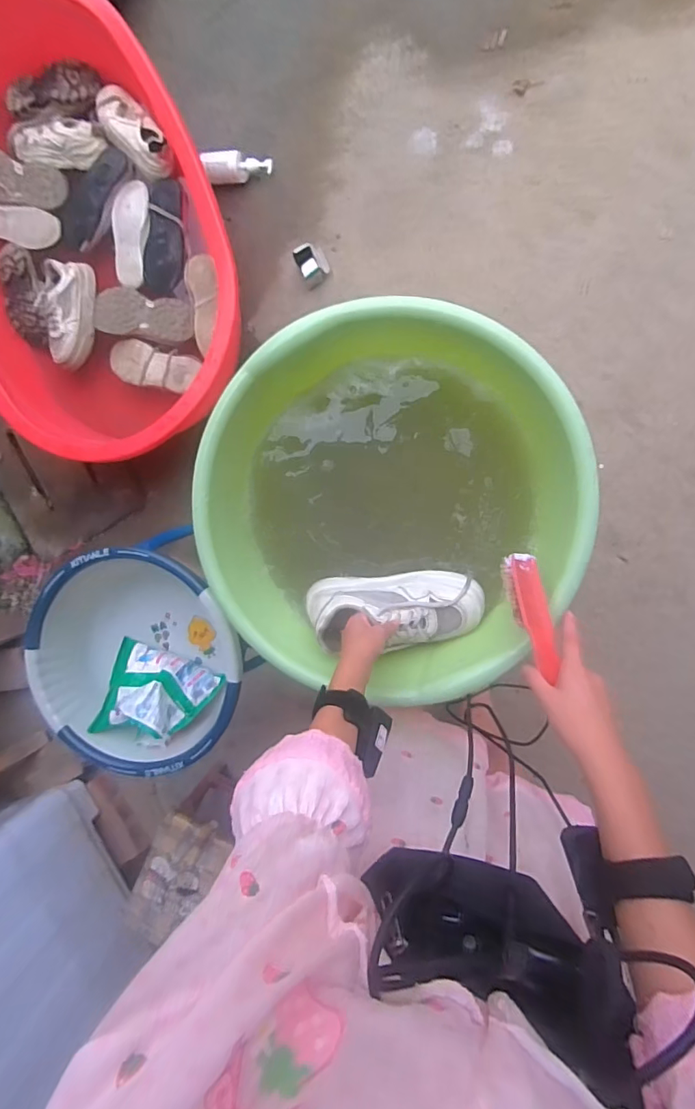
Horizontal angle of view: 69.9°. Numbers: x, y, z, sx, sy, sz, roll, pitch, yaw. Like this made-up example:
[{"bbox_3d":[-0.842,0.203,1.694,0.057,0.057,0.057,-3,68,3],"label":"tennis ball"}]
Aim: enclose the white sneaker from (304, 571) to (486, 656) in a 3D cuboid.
[{"bbox_3d":[0.063,0.078,0.679,0.240,0.086,0.103,-2,96,6],"label":"white sneaker"}]

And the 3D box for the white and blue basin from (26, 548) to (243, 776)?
[{"bbox_3d":[-0.328,0.163,0.829,0.325,0.146,0.342,1,96,9],"label":"white and blue basin"}]

